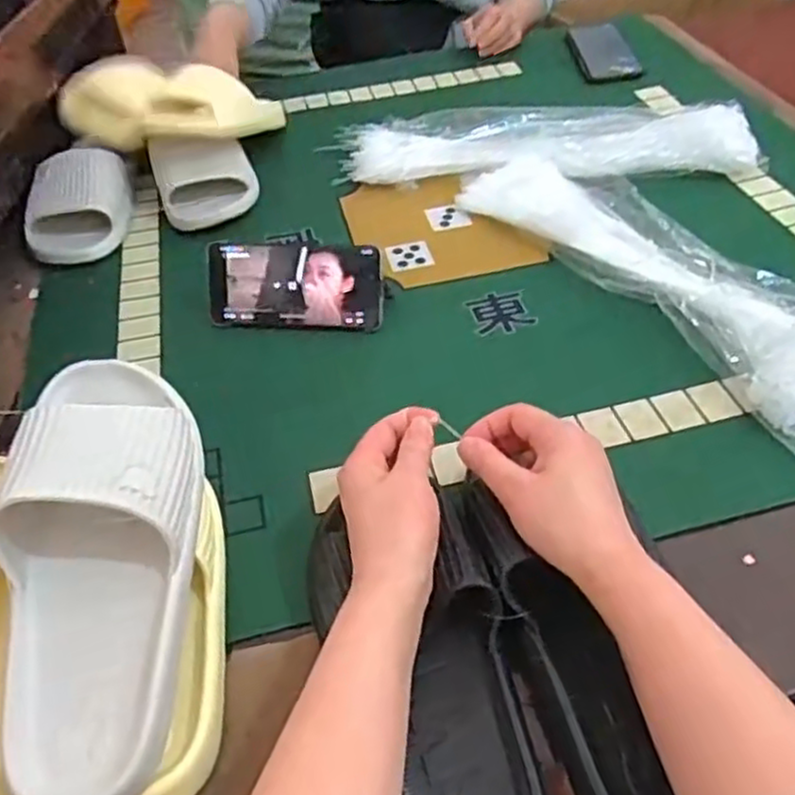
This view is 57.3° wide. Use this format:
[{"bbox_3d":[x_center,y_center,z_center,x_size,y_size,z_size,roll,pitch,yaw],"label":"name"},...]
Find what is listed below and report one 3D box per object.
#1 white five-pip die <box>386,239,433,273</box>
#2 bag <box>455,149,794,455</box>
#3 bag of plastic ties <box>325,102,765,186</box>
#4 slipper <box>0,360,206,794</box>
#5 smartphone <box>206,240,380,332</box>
[{"bbox_3d":[0.012,-0.150,0.761,0.045,0.005,0.046,-14,51,-7],"label":"white five-pip die"},{"bbox_3d":[0.238,-0.123,0.650,0.124,0.045,0.487,-24,48,-18],"label":"bag"},{"bbox_3d":[0.157,-0.288,0.823,0.467,0.042,0.142,2,46,7],"label":"bag of plastic ties"},{"bbox_3d":[-0.169,0.089,0.411,0.099,0.077,0.260,-5,69,-1],"label":"slipper"},{"bbox_3d":[-0.095,-0.102,0.668,0.161,0.077,0.010,3,11,8],"label":"smartphone"}]

